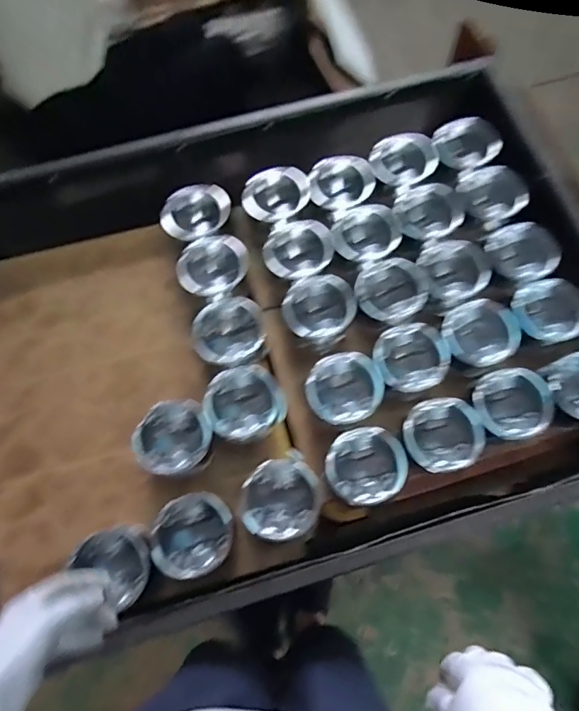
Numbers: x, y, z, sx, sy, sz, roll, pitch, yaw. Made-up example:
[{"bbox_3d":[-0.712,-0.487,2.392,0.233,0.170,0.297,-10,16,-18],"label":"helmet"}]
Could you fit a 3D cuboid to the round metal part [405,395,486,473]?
[{"bbox_3d":[0.237,0.133,0.729,0.116,0.079,0.111,-5,71,0],"label":"round metal part"}]

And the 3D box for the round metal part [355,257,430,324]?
[{"bbox_3d":[0.180,-0.113,0.801,0.116,0.058,0.124,0,71,1],"label":"round metal part"}]

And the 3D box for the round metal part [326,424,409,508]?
[{"bbox_3d":[0.115,0.175,0.711,0.116,0.066,0.116,27,74,10],"label":"round metal part"}]

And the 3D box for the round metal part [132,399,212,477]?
[{"bbox_3d":[-0.180,0.137,0.734,0.115,0.088,0.109,-17,72,-5],"label":"round metal part"}]

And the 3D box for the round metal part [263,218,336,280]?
[{"bbox_3d":[0.017,-0.194,0.829,0.127,0.072,0.117,0,71,1],"label":"round metal part"}]

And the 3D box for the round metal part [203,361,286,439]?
[{"bbox_3d":[-0.074,0.084,0.759,0.120,0.100,0.110,0,71,1],"label":"round metal part"}]

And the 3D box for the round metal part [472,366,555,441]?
[{"bbox_3d":[0.353,0.080,0.734,0.114,0.063,0.110,0,71,1],"label":"round metal part"}]

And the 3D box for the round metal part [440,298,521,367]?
[{"bbox_3d":[0.323,-0.037,0.768,0.117,0.046,0.116,0,71,1],"label":"round metal part"}]

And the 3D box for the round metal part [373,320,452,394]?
[{"bbox_3d":[0.205,0.008,0.767,0.119,0.060,0.116,0,71,1],"label":"round metal part"}]

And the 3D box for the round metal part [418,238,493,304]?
[{"bbox_3d":[0.285,-0.144,0.806,0.119,0.050,0.119,0,71,1],"label":"round metal part"}]

